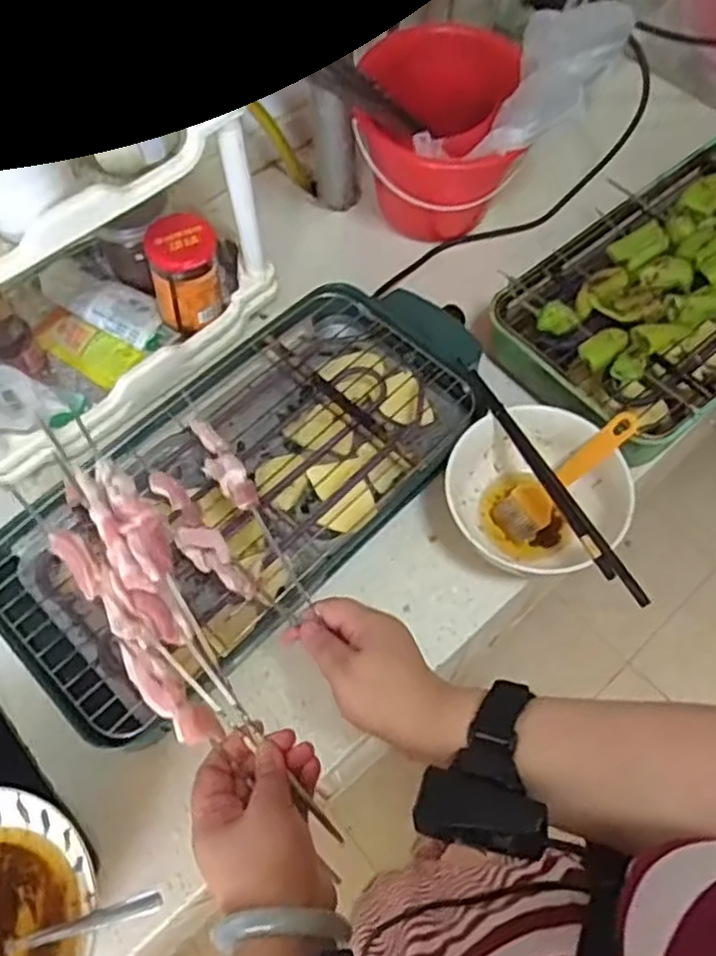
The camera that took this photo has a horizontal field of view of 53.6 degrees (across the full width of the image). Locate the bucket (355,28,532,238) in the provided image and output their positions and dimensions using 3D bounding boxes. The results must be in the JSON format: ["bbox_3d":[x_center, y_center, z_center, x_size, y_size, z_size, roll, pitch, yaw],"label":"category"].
[{"bbox_3d":[0.084,-0.370,0.796,0.158,0.165,0.180,5,63,4],"label":"bucket"}]

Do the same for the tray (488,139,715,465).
[{"bbox_3d":[0.366,-0.224,0.737,0.464,0.082,0.219,-38,68,-16],"label":"tray"}]

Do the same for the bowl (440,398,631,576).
[{"bbox_3d":[0.151,0.017,0.627,0.149,0.066,0.149,-1,63,1],"label":"bowl"}]

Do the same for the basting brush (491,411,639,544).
[{"bbox_3d":[0.188,0.000,0.634,0.147,0.027,0.044,-41,65,14],"label":"basting brush"}]

